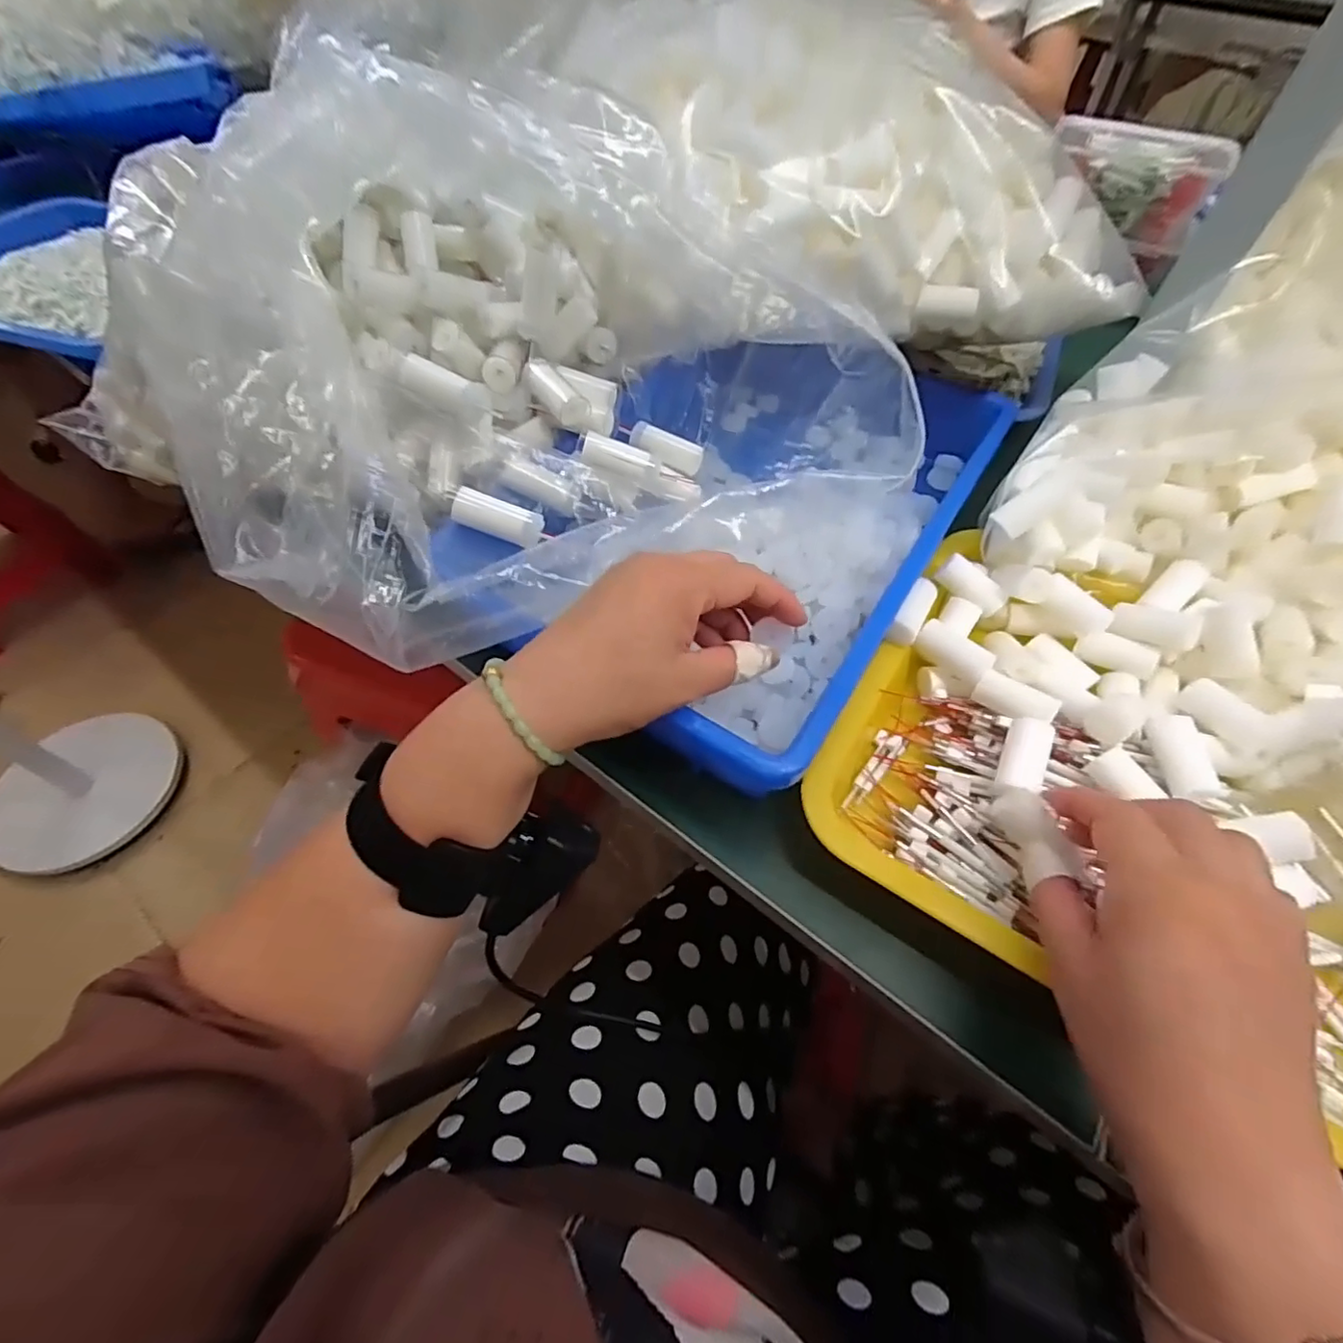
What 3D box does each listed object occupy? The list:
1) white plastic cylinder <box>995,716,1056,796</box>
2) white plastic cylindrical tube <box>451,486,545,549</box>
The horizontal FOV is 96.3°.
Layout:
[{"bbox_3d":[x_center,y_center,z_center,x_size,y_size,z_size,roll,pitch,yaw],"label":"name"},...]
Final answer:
[{"bbox_3d":[0.179,0.042,0.302,0.019,0.014,0.039,24,58,14],"label":"white plastic cylinder"},{"bbox_3d":[-0.098,-0.087,0.340,0.049,0.016,0.017,19,55,-10],"label":"white plastic cylindrical tube"}]

